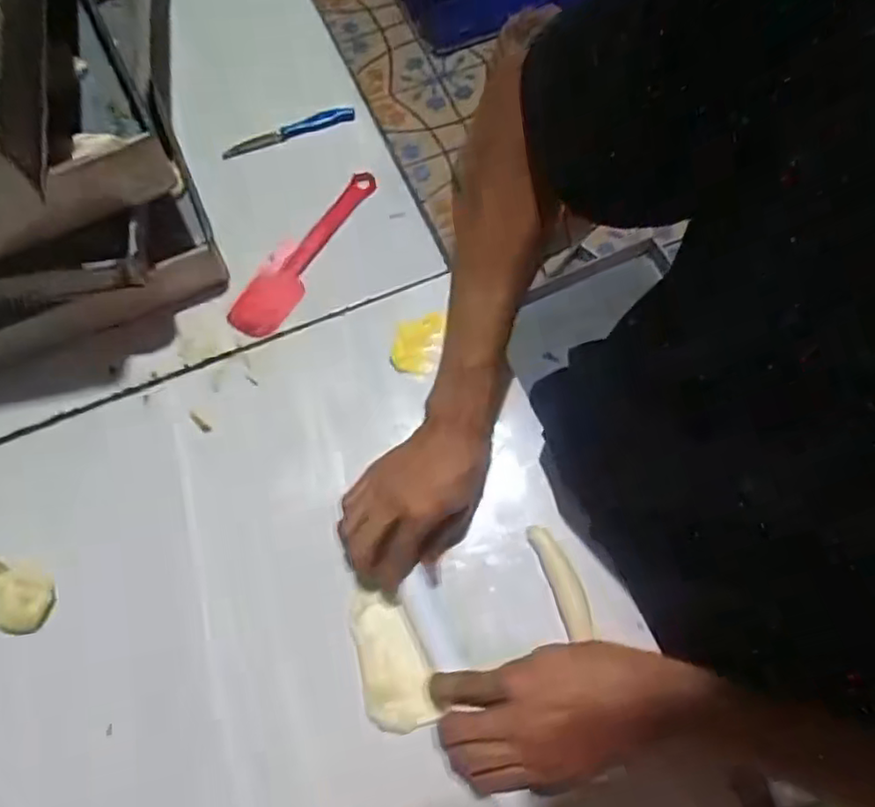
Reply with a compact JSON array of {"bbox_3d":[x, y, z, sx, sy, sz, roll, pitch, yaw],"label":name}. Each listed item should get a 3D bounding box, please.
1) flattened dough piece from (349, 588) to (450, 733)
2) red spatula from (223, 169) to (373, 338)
[{"bbox_3d":[-0.034,0.188,0.469,0.049,0.005,0.097,-14,69,-5],"label":"flattened dough piece"},{"bbox_3d":[-0.117,-0.143,0.593,0.041,0.014,0.197,34,73,12],"label":"red spatula"}]

